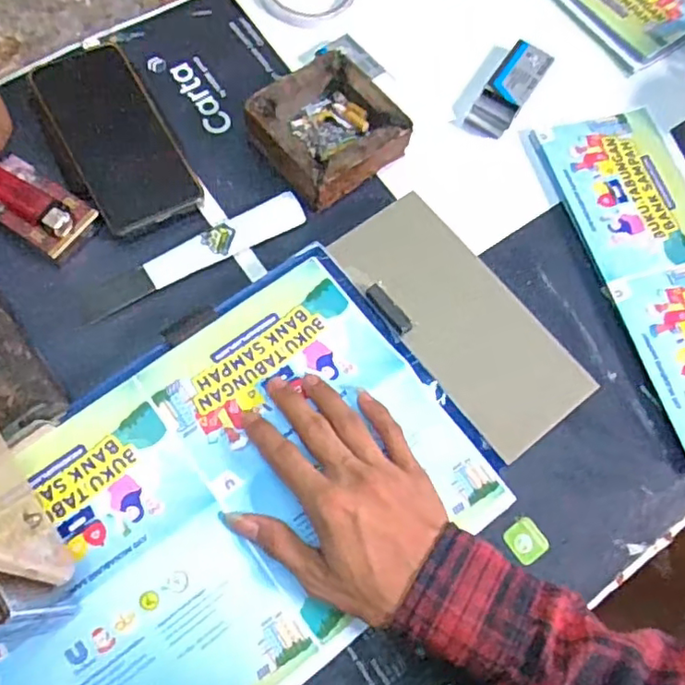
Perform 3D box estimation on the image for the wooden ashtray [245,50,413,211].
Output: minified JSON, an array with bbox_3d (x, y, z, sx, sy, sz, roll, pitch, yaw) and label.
[{"bbox_3d":[-0.013,-0.168,0.489,0.105,0.041,0.106,-36,75,-15],"label":"wooden ashtray"}]

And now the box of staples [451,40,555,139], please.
[{"bbox_3d":[0.140,-0.226,0.533,0.053,0.013,0.102,30,70,9],"label":"box of staples"}]

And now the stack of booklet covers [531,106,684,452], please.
[{"bbox_3d":[0.260,-0.058,0.475,0.115,0.008,0.294,-14,70,-8],"label":"stack of booklet covers"}]

